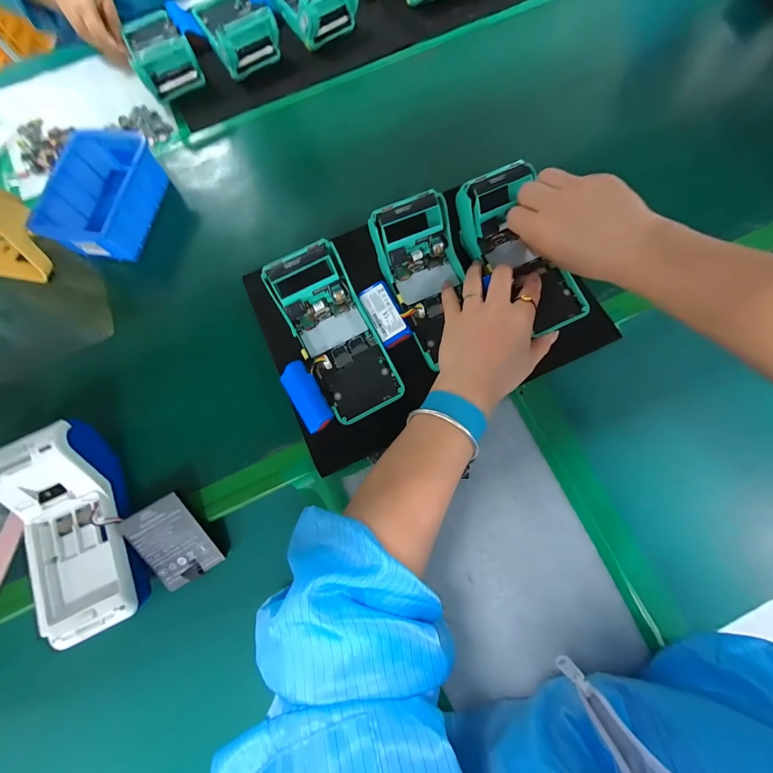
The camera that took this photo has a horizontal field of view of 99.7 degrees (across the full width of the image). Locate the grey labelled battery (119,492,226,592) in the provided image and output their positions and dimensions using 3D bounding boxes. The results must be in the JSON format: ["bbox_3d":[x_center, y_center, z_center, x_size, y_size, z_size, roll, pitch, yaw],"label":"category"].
[{"bbox_3d":[-0.202,0.148,0.308,0.056,0.009,0.083,-31,99,-8],"label":"grey labelled battery"}]

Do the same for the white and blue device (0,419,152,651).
[{"bbox_3d":[-0.287,0.132,0.294,0.088,0.056,0.180,-30,76,-6],"label":"white and blue device"}]

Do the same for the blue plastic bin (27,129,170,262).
[{"bbox_3d":[-0.341,-0.229,0.400,0.097,0.056,0.147,9,76,4],"label":"blue plastic bin"}]

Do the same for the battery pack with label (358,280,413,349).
[{"bbox_3d":[-0.001,-0.076,0.342,0.032,0.012,0.068,-28,76,8],"label":"battery pack with label"}]

